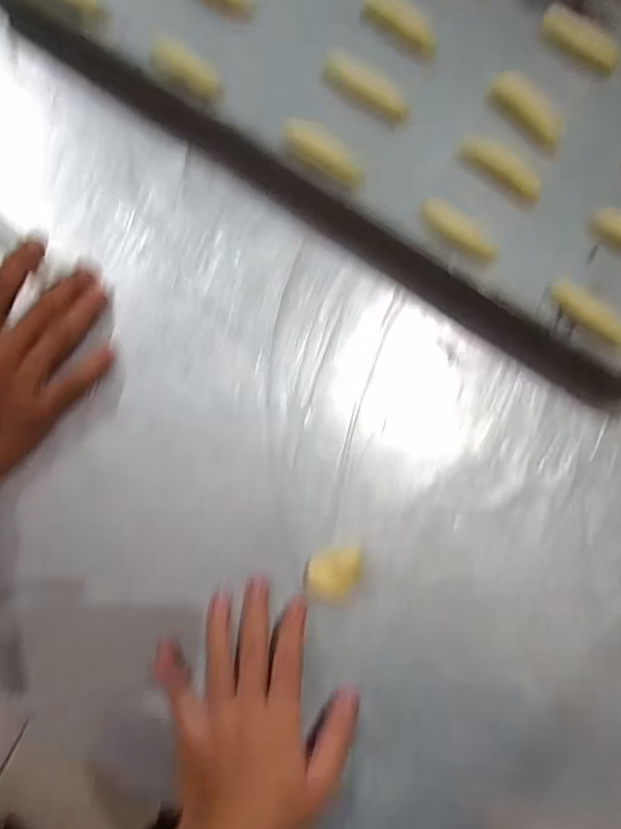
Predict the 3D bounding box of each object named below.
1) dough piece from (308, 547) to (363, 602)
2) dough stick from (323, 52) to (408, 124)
[{"bbox_3d":[0.016,0.113,0.412,0.037,0.017,0.035,0,84,-4],"label":"dough piece"},{"bbox_3d":[0.044,-0.256,0.452,0.072,0.013,0.024,28,83,-1],"label":"dough stick"}]

